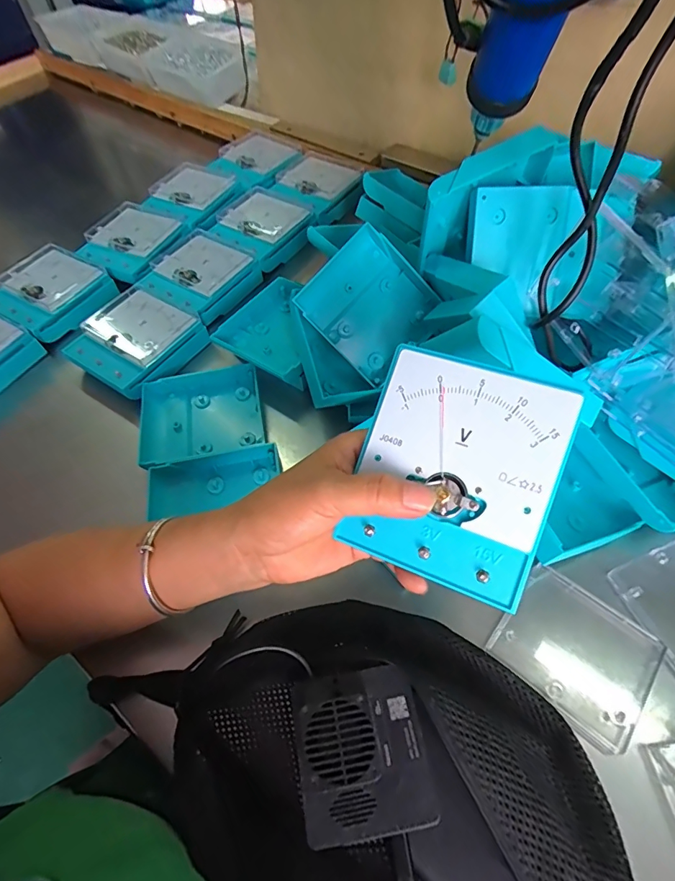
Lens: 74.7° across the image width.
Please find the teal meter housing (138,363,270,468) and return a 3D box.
[{"bbox_3d":[-0.133,-0.023,0.436,0.113,0.027,0.102,-12,58,-4],"label":"teal meter housing"}]

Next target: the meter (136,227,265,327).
[{"bbox_3d":[-0.168,-0.200,0.541,0.112,0.037,0.121,26,63,18],"label":"meter"}]

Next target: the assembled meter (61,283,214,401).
[{"bbox_3d":[-0.220,-0.108,0.485,0.110,0.040,0.118,30,64,21],"label":"assembled meter"}]

